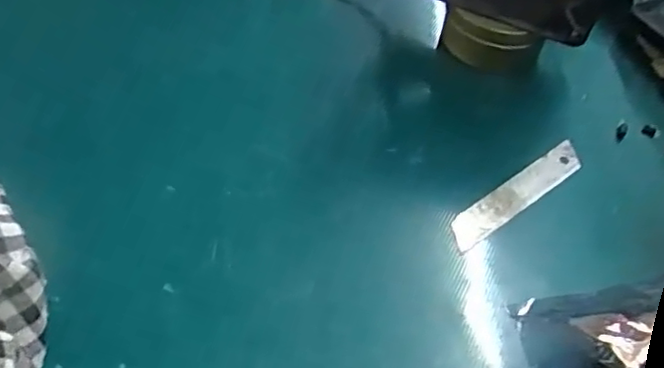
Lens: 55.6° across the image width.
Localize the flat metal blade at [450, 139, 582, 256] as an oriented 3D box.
[{"bbox_3d":[0.097,0.005,0.328,0.095,0.004,0.017,-31,67,-23],"label":"flat metal blade"}]

